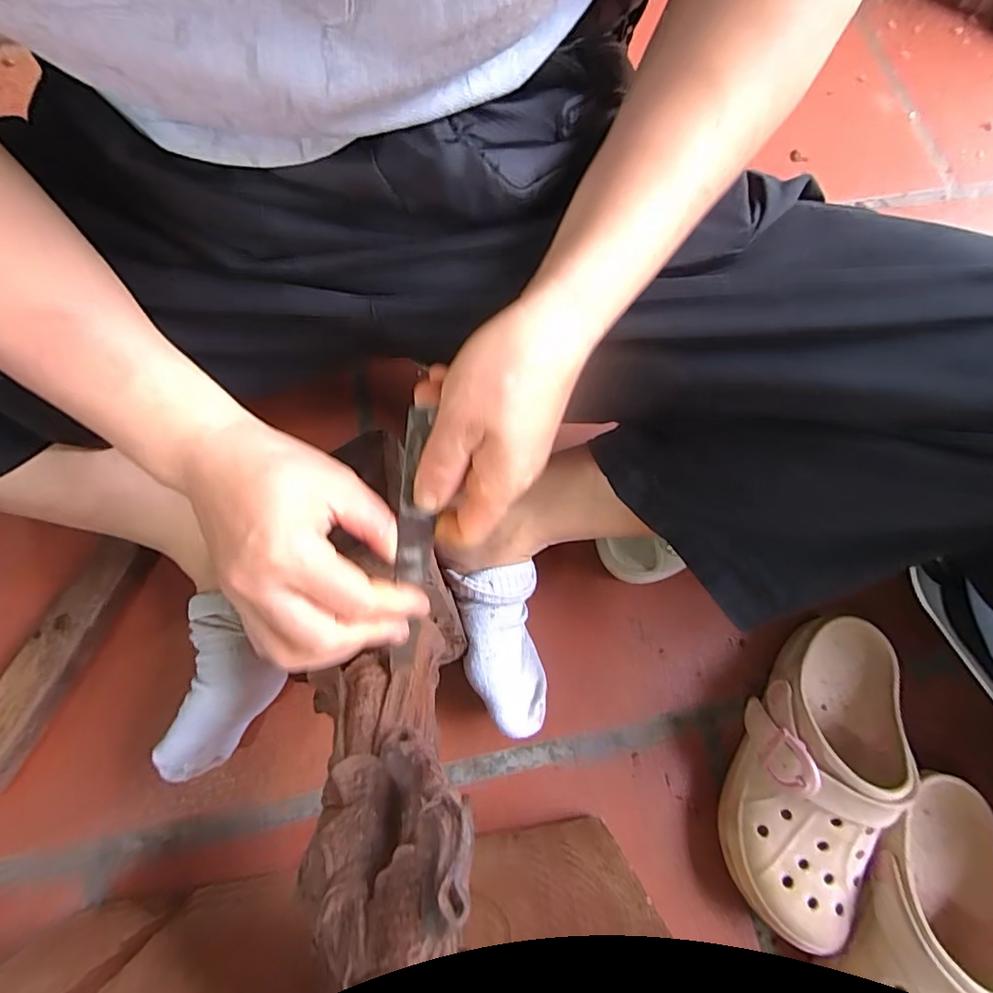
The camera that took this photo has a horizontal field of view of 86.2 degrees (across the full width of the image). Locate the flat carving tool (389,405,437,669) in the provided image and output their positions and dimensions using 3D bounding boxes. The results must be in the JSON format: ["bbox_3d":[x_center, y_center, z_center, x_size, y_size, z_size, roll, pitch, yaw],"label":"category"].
[{"bbox_3d":[-0.043,0.024,0.278,0.018,0.007,0.138,5,99,-6],"label":"flat carving tool"}]

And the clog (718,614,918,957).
[{"bbox_3d":[0.257,0.206,0.420,0.103,0.089,0.238,24,74,6],"label":"clog"}]

